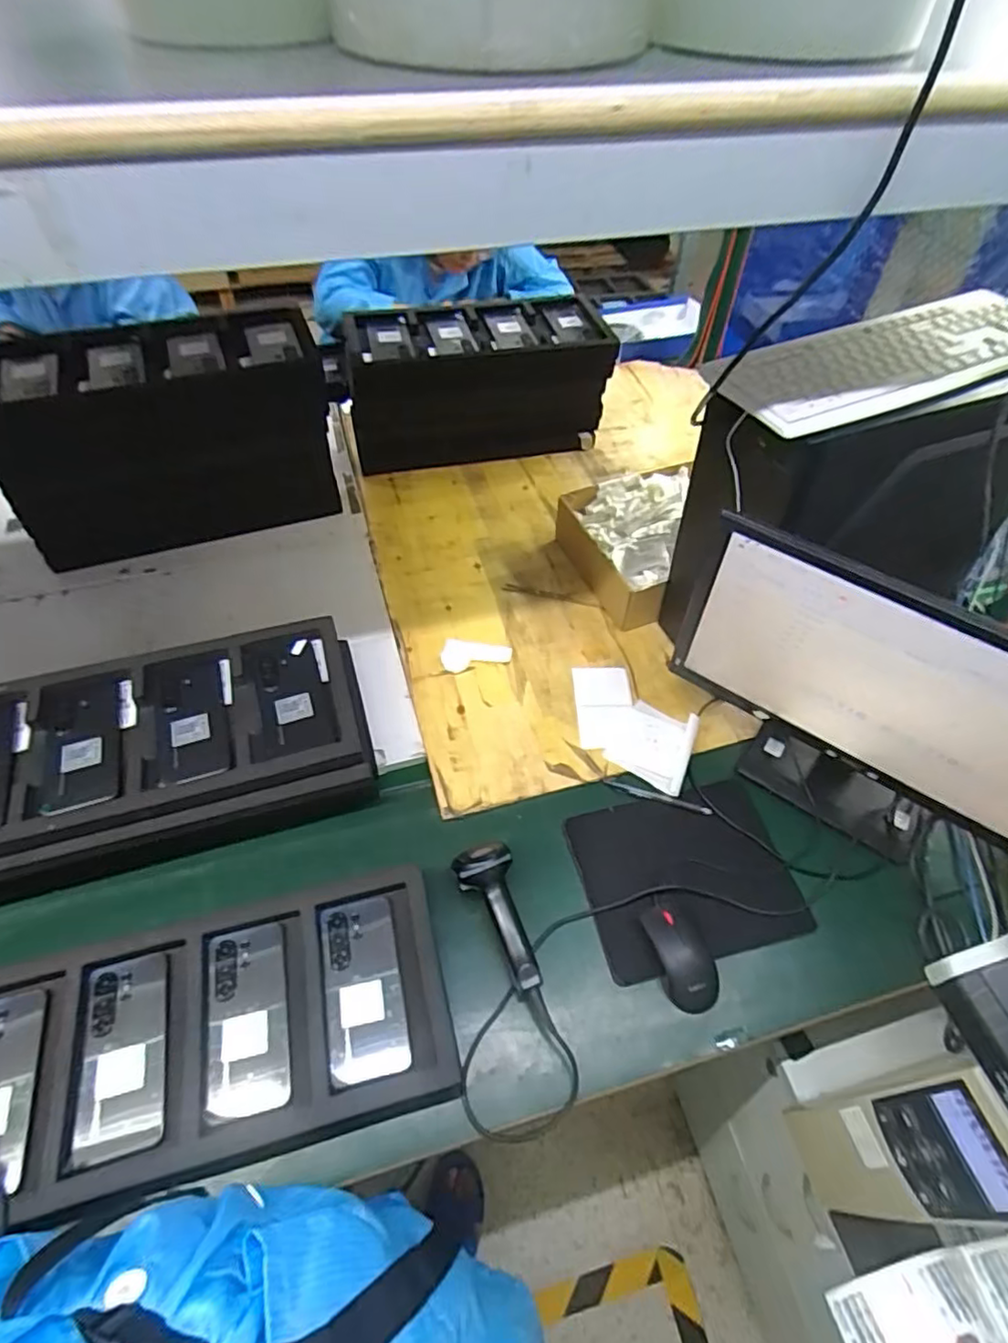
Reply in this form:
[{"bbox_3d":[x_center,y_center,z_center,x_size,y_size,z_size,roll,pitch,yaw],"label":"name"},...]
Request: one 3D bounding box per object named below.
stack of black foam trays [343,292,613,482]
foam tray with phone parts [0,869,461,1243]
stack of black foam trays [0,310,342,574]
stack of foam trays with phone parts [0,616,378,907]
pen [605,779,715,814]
[{"bbox_3d":[-0.058,-0.569,1.248,0.476,0.224,0.205,-7,54,-5],"label":"stack of black foam trays"},{"bbox_3d":[-0.297,0.369,0.632,0.467,0.049,0.230,-8,54,-9],"label":"foam tray with phone parts"},{"bbox_3d":[-0.560,-0.404,1.082,0.511,0.273,0.261,-15,55,-11],"label":"stack of black foam trays"},{"bbox_3d":[-0.421,0.110,0.779,0.498,0.142,0.252,-15,55,-10],"label":"stack of foam trays with phone parts"},{"bbox_3d":[0.201,0.165,0.830,0.139,0.007,0.013,16,55,11],"label":"pen"}]

